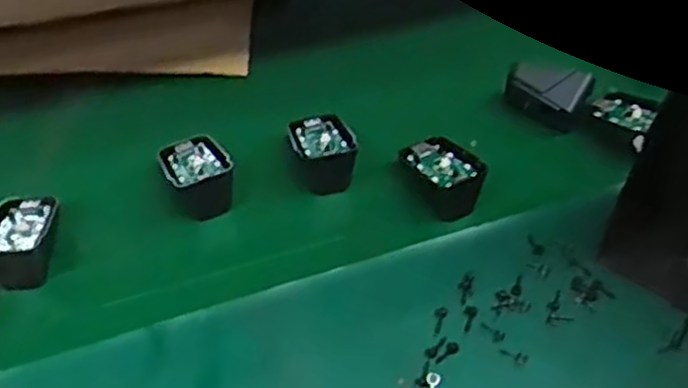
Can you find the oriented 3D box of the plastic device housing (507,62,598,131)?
[{"bbox_3d":[0.168,-0.085,0.596,0.065,0.035,0.038,22,52,16],"label":"plastic device housing"}]

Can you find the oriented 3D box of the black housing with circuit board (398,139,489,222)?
[{"bbox_3d":[0.073,-0.015,0.542,0.049,0.038,0.070,-22,54,-19],"label":"black housing with circuit board"}]

